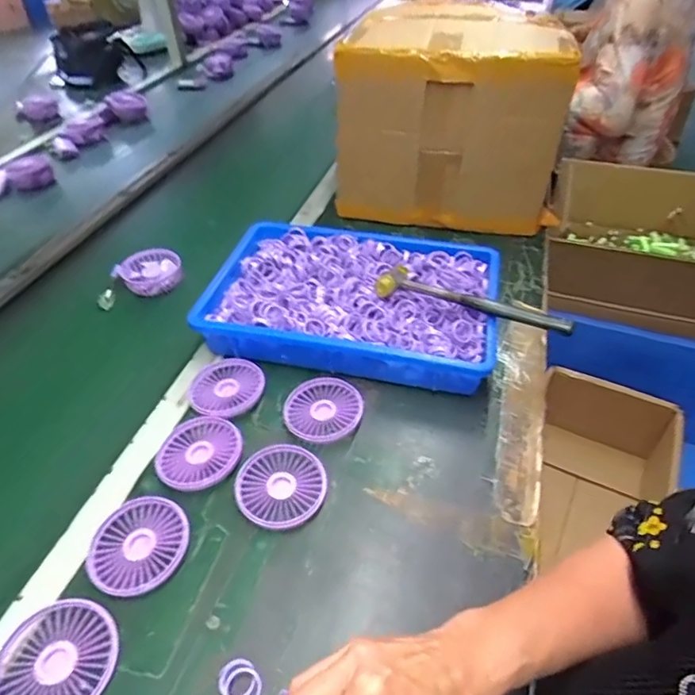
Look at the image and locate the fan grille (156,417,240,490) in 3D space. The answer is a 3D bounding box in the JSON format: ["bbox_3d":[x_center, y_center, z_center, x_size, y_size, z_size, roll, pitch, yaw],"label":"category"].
[{"bbox_3d":[-0.155,0.110,0.523,0.082,0.008,0.086,-2,43,2],"label":"fan grille"}]

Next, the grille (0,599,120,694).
[{"bbox_3d":[-0.229,0.248,0.389,0.086,0.016,0.083,-2,43,2],"label":"grille"}]

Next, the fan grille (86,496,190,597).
[{"bbox_3d":[-0.191,0.181,0.456,0.082,0.012,0.087,-2,43,2],"label":"fan grille"}]

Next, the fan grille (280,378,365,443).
[{"bbox_3d":[-0.028,0.071,0.565,0.089,0.014,0.083,-2,43,2],"label":"fan grille"}]

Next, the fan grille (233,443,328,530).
[{"bbox_3d":[-0.067,0.140,0.500,0.088,0.015,0.085,-8,44,-5],"label":"fan grille"}]

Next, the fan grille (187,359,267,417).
[{"bbox_3d":[-0.143,0.046,0.587,0.082,0.006,0.085,-2,43,2],"label":"fan grille"}]

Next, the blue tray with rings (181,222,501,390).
[{"bbox_3d":[0.007,-0.070,0.673,0.375,0.064,0.251,7,44,11],"label":"blue tray with rings"}]

